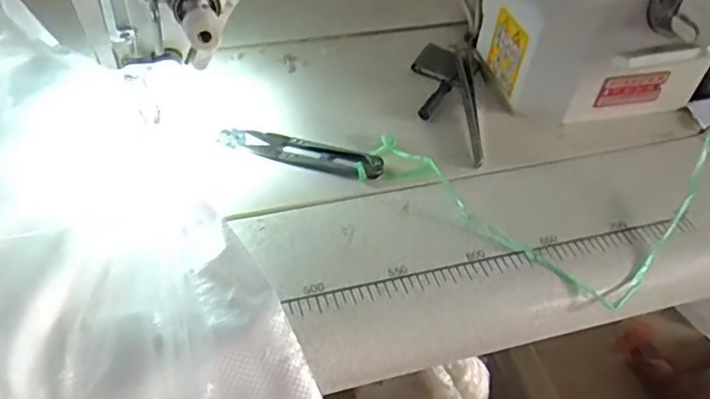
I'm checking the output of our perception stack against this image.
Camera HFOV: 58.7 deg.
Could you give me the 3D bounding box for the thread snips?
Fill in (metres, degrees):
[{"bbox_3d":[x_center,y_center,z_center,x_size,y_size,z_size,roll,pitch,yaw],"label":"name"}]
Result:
[{"bbox_3d":[-0.037,-0.032,0.422,0.112,0.010,0.025,13,46,6],"label":"thread snips"}]

